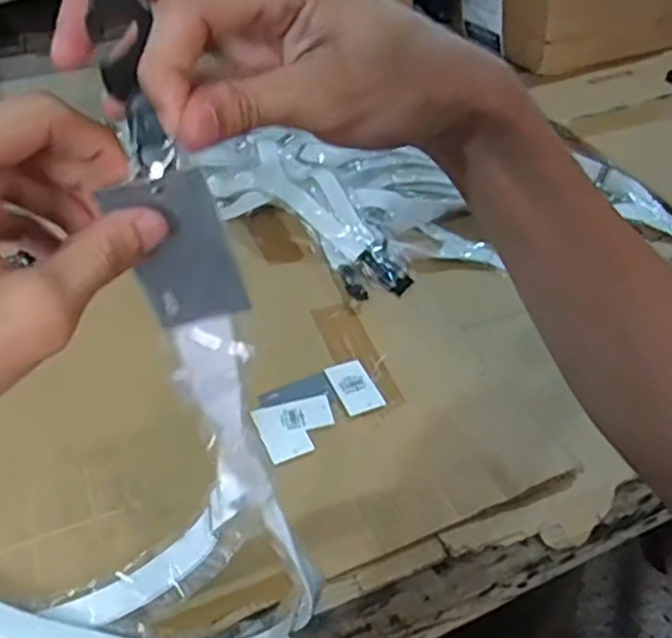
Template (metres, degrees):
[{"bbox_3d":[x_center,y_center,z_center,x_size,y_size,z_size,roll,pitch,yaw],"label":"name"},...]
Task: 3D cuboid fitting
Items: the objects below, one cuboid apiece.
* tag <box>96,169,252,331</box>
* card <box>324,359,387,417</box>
[{"bbox_3d":[-0.057,-0.023,0.257,0.037,0.066,0.004,-9,44,5],"label":"tag"},{"bbox_3d":[0.019,0.068,0.700,0.039,0.005,0.070,-16,44,-15],"label":"card"}]

